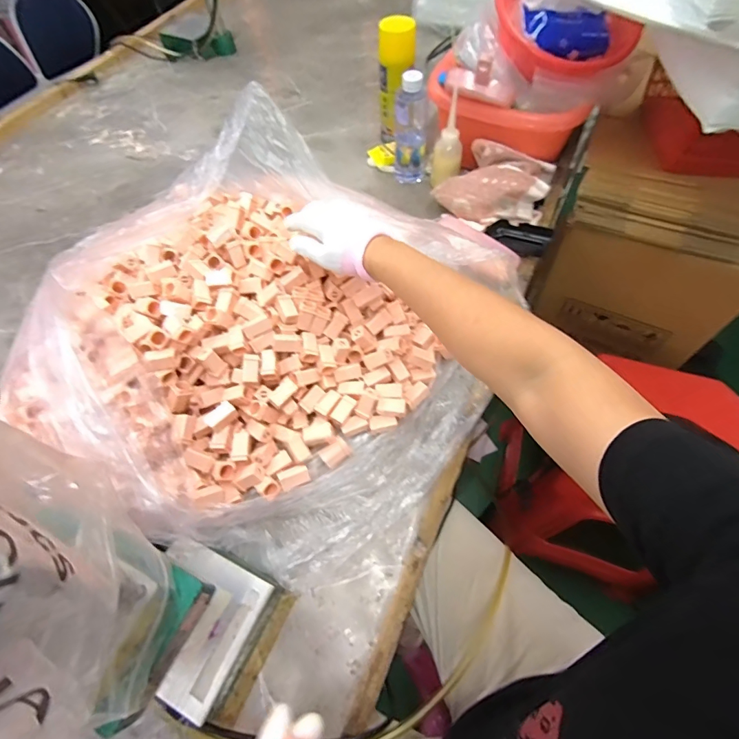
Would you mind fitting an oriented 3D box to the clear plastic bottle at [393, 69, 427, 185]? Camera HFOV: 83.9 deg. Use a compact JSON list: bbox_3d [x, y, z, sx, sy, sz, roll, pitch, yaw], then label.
[{"bbox_3d":[0.075,-0.439,0.737,0.058,0.174,0.069,0,60,3],"label":"clear plastic bottle"}]

